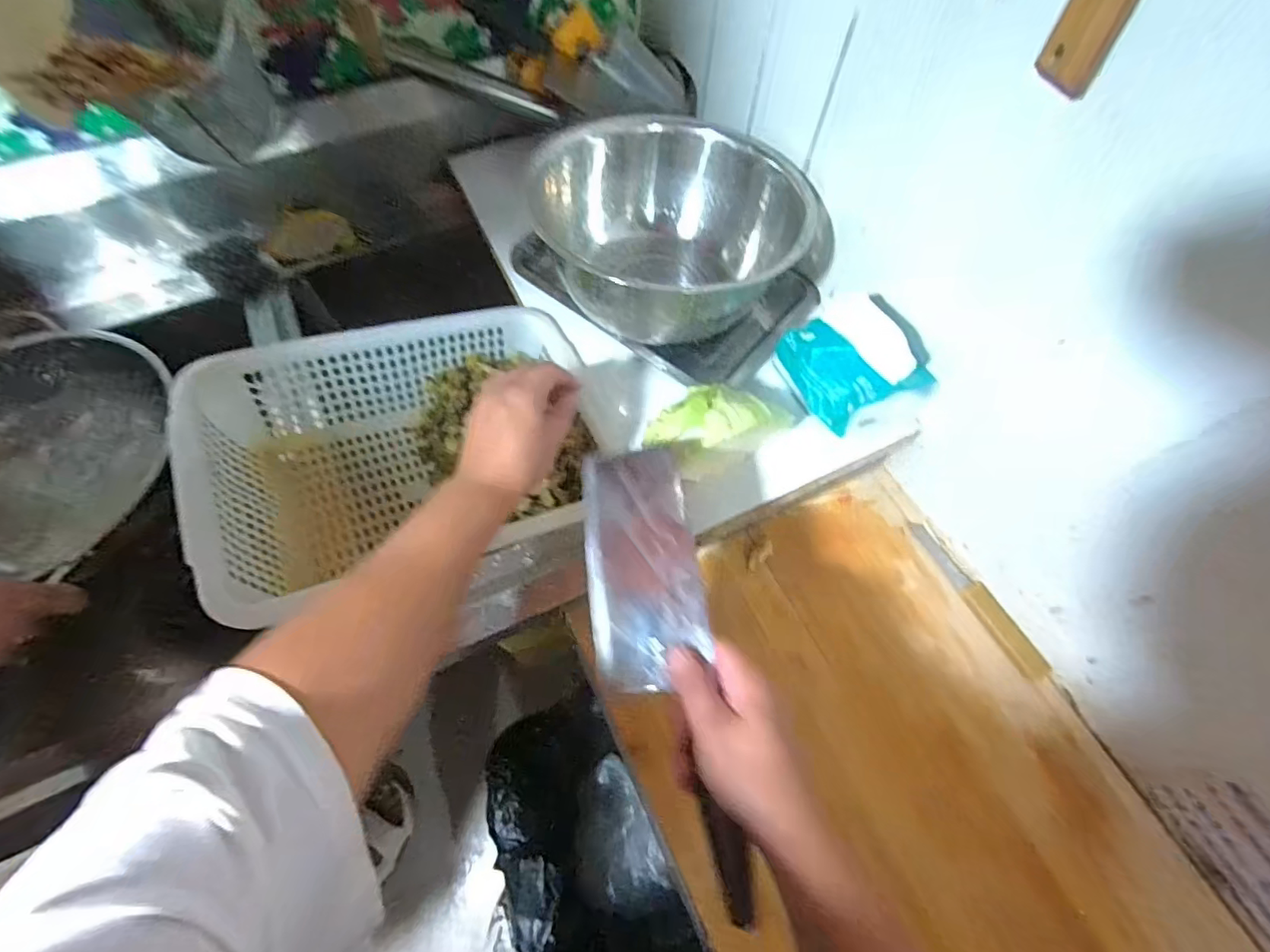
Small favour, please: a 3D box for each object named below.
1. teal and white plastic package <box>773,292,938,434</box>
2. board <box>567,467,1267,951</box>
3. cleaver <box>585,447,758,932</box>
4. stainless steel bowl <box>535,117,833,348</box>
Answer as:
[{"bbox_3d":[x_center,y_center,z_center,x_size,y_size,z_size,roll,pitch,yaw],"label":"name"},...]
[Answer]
[{"bbox_3d":[0.212,-0.111,0.532,0.114,0.082,0.134,-26,66,-14],"label":"teal and white plastic package"},{"bbox_3d":[0.241,0.278,0.482,0.354,0.021,0.533,-23,66,-13],"label":"board"},{"bbox_3d":[0.017,0.116,0.366,0.080,0.023,0.289,-10,68,-6],"label":"cleaver"},{"bbox_3d":[0.049,-0.244,0.563,0.250,0.139,0.213,-34,68,-17],"label":"stainless steel bowl"}]

